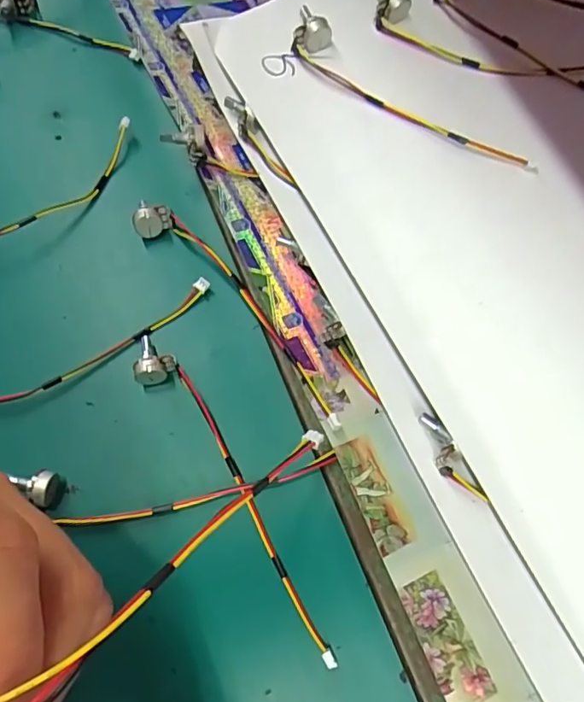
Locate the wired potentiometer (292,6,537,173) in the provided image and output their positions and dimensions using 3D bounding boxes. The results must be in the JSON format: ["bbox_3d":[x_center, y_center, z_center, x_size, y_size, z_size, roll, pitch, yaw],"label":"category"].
[{"bbox_3d":[0.061,-0.140,0.291,0.157,0.017,0.026,38,75,13],"label":"wired potentiometer"}]

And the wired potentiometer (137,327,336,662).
[{"bbox_3d":[-0.029,0.062,0.252,0.021,0.016,0.179,-35,73,-11],"label":"wired potentiometer"}]

